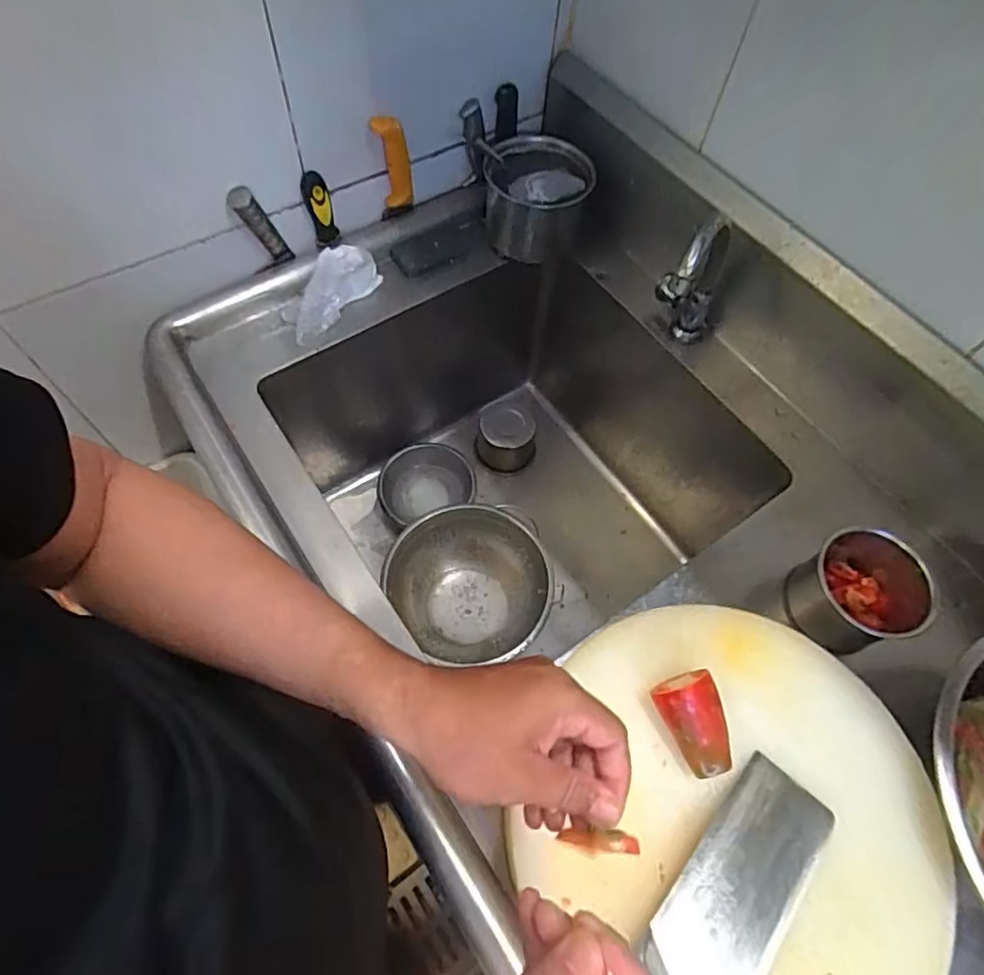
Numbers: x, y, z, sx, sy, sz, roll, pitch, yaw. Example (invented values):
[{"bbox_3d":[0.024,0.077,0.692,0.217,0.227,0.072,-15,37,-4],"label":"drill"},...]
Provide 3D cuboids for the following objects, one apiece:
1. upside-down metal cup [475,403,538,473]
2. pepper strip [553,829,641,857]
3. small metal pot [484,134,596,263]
[{"bbox_3d":[0.026,-0.089,1.089,0.104,0.094,0.092,8,62,1],"label":"upside-down metal cup"},{"bbox_3d":[0.061,0.198,0.337,0.049,0.010,0.012,13,61,-14],"label":"pepper strip"},{"bbox_3d":[0.062,-0.419,0.876,0.143,0.109,0.150,2,62,-3],"label":"small metal pot"}]

